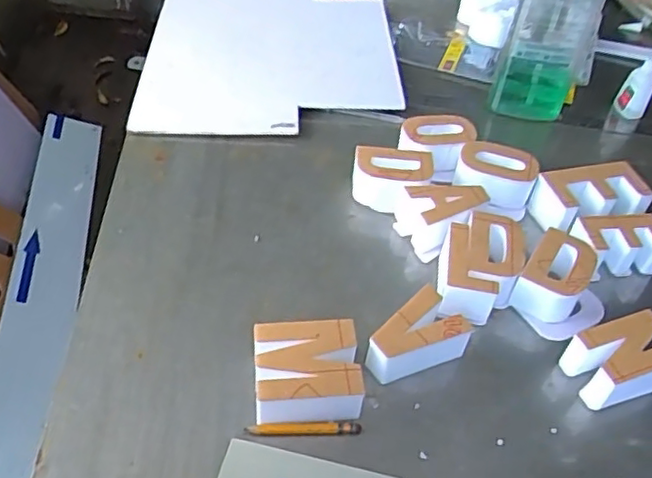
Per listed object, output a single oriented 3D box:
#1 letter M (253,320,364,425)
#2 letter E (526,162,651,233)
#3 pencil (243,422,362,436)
[{"bbox_3d":[-0.016,0.110,0.520,0.082,0.046,0.070,-2,47,-7],"label":"letter M"},{"bbox_3d":[0.290,-0.041,0.694,0.121,0.049,0.066,-7,48,-12],"label":"letter E"},{"bbox_3d":[-0.017,0.151,0.507,0.091,0.006,0.008,1,47,-5],"label":"pencil"}]

